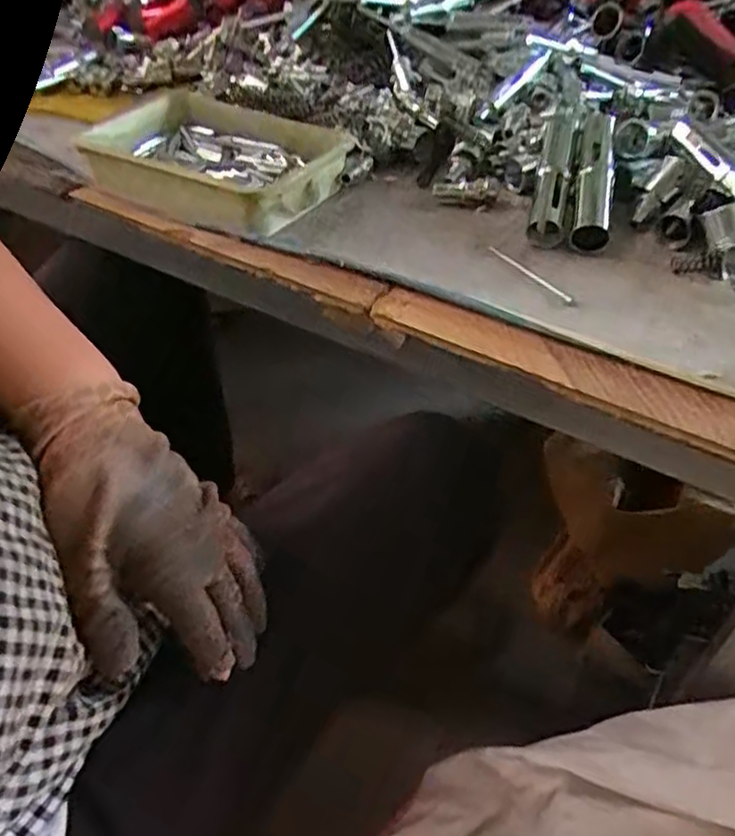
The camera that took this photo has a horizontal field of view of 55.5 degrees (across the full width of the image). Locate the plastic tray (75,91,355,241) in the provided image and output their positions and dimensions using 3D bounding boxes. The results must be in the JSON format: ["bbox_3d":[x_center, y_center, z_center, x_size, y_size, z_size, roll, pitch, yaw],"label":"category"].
[{"bbox_3d":[-0.123,-0.229,0.602,0.213,0.043,0.161,24,49,23],"label":"plastic tray"}]

